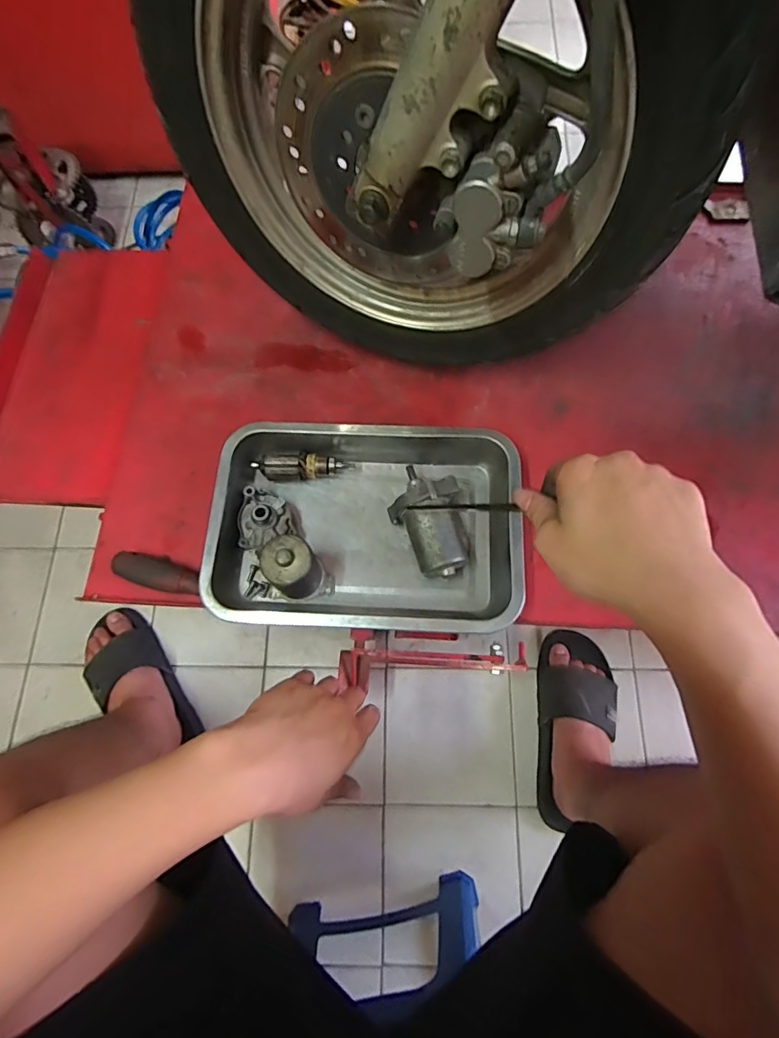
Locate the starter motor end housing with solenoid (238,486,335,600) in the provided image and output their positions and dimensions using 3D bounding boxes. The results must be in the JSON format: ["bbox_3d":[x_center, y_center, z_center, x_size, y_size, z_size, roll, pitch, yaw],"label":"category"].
[{"bbox_3d":[-0.119,0.020,0.495,0.061,0.075,0.137,-32,74,-7],"label":"starter motor end housing with solenoid"}]

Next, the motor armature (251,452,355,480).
[{"bbox_3d":[-0.096,-0.055,0.538,0.106,0.033,0.024,-3,73,1],"label":"motor armature"}]

